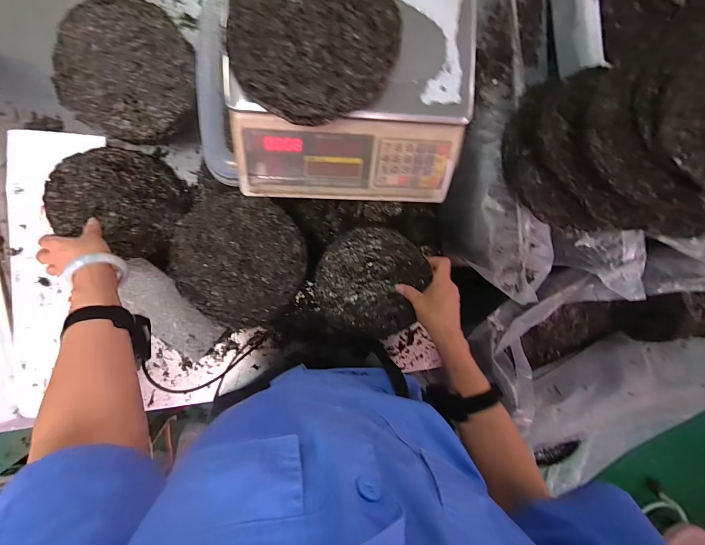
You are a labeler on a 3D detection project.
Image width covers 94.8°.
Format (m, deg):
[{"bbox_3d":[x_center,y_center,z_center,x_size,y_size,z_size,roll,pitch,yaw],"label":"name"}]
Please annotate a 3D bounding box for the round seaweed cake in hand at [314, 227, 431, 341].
[{"bbox_3d":[0.030,0.021,0.564,0.181,0.019,0.190,1,109,4],"label":"round seaweed cake in hand"}]

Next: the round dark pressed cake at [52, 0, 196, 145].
[{"bbox_3d":[-0.360,-0.330,0.522,0.198,0.019,0.223,5,93,-7],"label":"round dark pressed cake"}]

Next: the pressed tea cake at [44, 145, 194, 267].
[{"bbox_3d":[-0.419,-0.132,0.596,0.195,0.012,0.189,19,73,-24],"label":"pressed tea cake"}]

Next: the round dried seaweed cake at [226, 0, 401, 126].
[{"bbox_3d":[-0.045,-0.288,0.390,0.194,0.020,0.202,0,92,-7],"label":"round dried seaweed cake"}]

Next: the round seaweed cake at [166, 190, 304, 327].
[{"bbox_3d":[-0.176,-0.025,0.518,0.205,0.038,0.187,0,92,-7],"label":"round seaweed cake"}]

